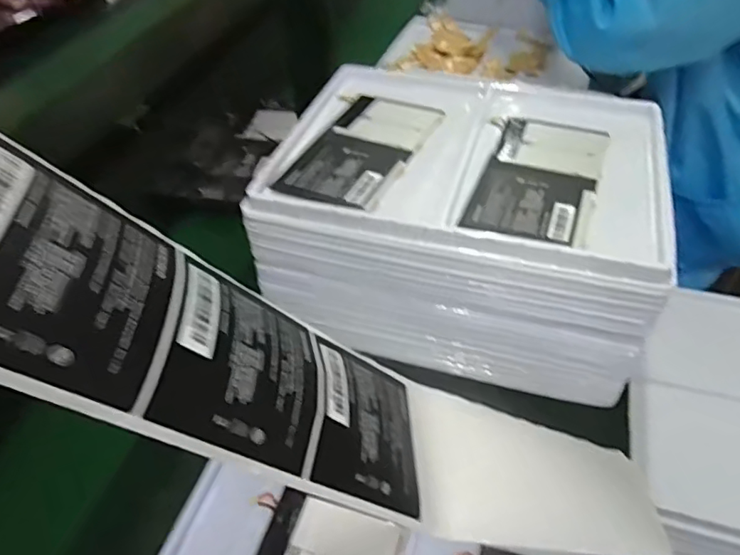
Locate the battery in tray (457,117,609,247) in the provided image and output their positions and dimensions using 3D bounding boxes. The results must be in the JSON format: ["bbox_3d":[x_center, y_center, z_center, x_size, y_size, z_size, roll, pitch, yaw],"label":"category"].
[{"bbox_3d":[0.142,-0.084,0.462,0.089,0.008,0.176,15,47,18],"label":"battery in tray"}]

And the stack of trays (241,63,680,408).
[{"bbox_3d":[0.079,-0.056,0.533,0.328,0.158,0.261,10,46,13],"label":"stack of trays"}]

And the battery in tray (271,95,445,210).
[{"bbox_3d":[-0.004,-0.118,0.500,0.088,0.005,0.172,18,48,20],"label":"battery in tray"}]

